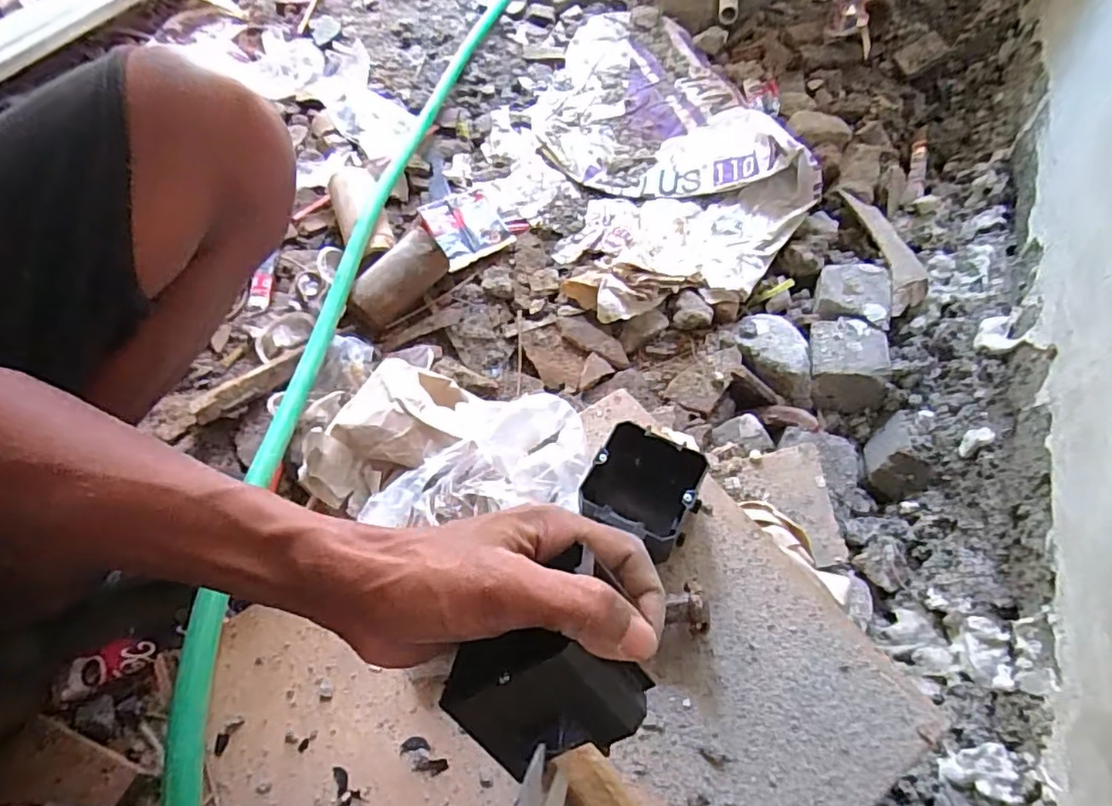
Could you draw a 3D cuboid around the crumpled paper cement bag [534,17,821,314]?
[{"bbox_3d":[0.119,-0.378,0.820,0.310,0.070,0.601,-13,60,-5],"label":"crumpled paper cement bag"}]

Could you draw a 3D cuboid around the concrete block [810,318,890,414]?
[{"bbox_3d":[0.310,-0.040,0.648,0.076,0.053,0.096,7,55,20],"label":"concrete block"}]

